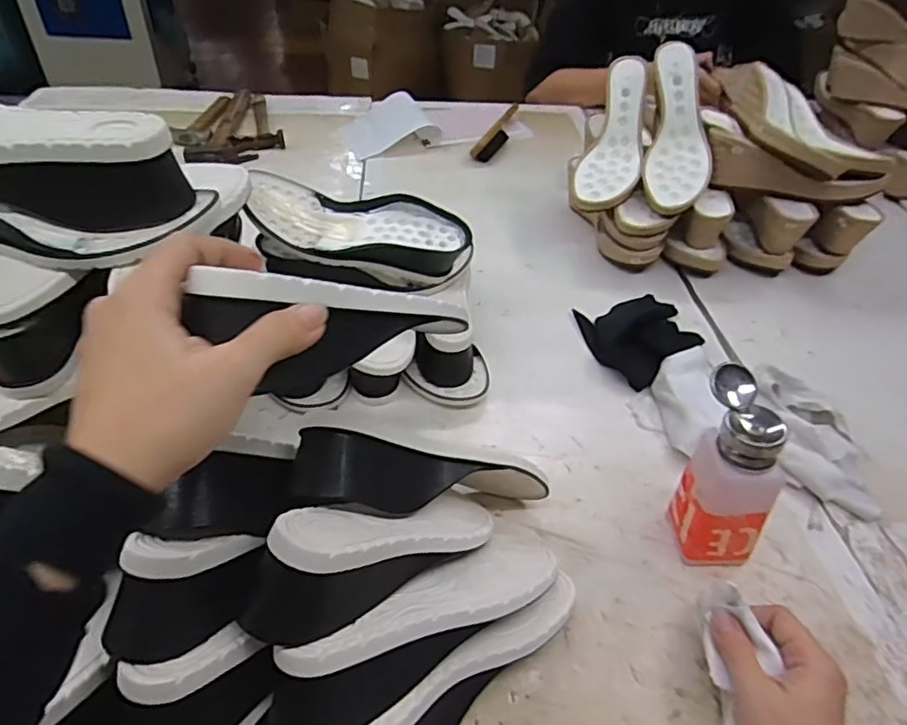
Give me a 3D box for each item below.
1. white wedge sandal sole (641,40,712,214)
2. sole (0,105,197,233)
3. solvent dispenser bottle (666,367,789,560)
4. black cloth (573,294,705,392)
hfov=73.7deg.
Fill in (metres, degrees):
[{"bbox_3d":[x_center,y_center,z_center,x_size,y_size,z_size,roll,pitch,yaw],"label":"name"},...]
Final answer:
[{"bbox_3d":[0.282,-0.292,0.763,0.078,0.036,0.220,3,84,-2],"label":"white wedge sandal sole"},{"bbox_3d":[-0.292,-0.131,0.404,0.219,0.075,0.074,-10,44,-14],"label":"sole"},{"bbox_3d":[0.206,0.086,0.465,0.053,0.151,0.081,-2,43,-6],"label":"solvent dispenser bottle"},{"bbox_3d":[0.214,-0.038,0.693,0.151,0.028,0.123,-24,51,-27],"label":"black cloth"}]

